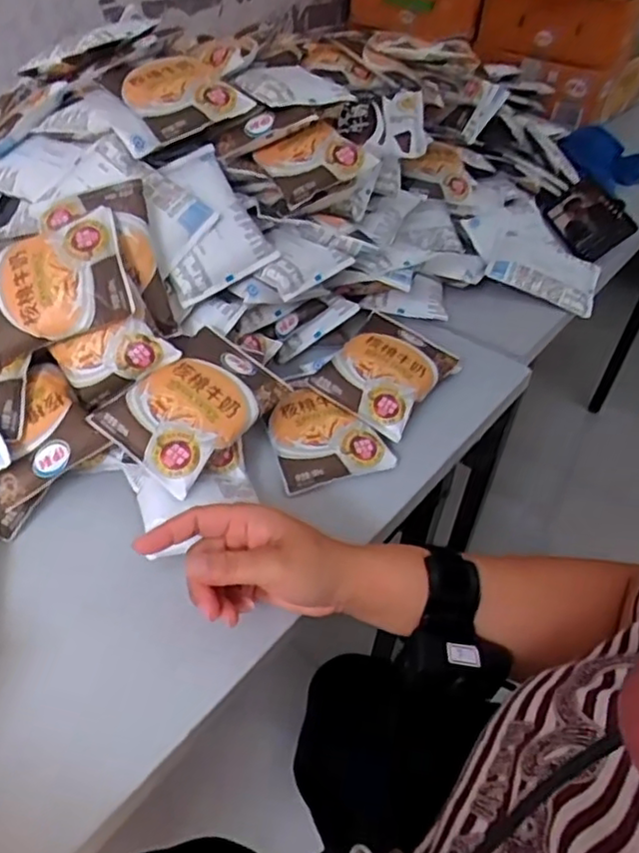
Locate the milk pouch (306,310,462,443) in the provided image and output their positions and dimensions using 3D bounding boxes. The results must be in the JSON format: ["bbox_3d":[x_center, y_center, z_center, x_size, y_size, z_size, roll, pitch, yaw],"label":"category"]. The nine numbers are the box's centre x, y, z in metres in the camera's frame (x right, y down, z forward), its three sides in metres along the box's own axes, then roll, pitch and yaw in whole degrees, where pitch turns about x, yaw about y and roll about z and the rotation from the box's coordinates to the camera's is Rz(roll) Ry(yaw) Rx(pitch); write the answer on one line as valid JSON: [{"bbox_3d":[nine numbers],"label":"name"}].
[{"bbox_3d":[0.065,-0.059,0.634,0.096,0.026,0.133,26,46,22],"label":"milk pouch"}]

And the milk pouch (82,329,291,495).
[{"bbox_3d":[-0.101,-0.020,0.535,0.094,0.019,0.133,38,63,13],"label":"milk pouch"}]

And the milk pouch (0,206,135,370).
[{"bbox_3d":[-0.222,-0.117,0.535,0.129,0.018,0.100,-20,78,4],"label":"milk pouch"}]

